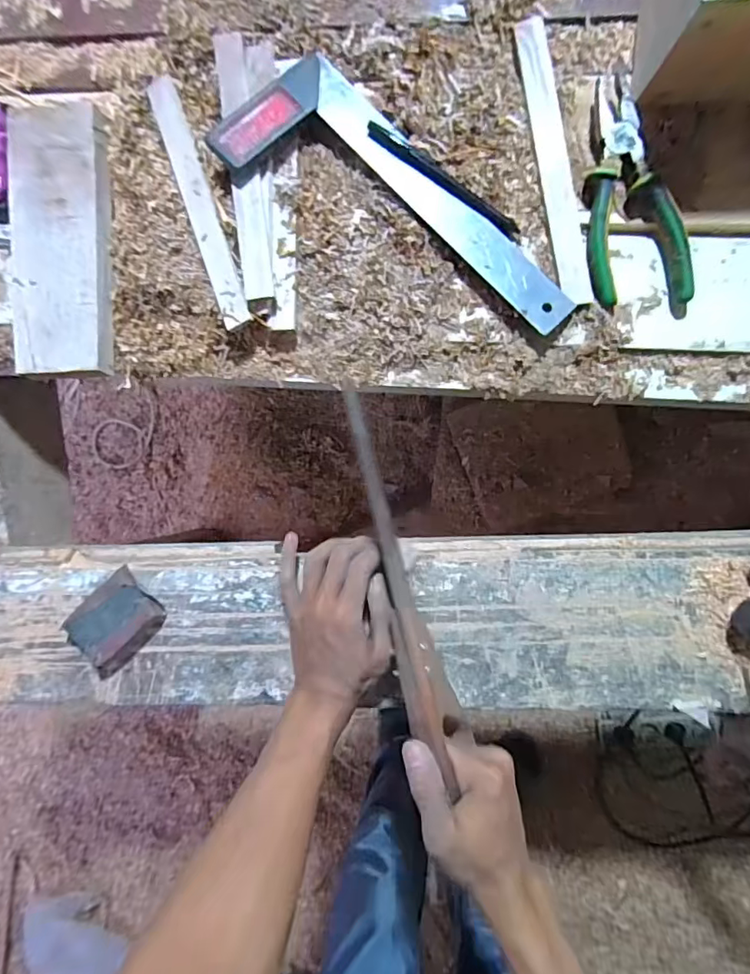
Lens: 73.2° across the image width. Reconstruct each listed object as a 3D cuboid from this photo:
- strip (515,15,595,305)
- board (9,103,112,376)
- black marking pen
[{"bbox_3d":[0.146,-0.261,0.409,0.025,0.004,0.222,-10,94,9],"label":"strip"},{"bbox_3d":[-0.272,-0.210,0.438,0.079,0.028,0.222,-2,92,6],"label":"board"},{"bbox_3d":[0.057,-0.253,0.416,0.146,0.016,0.012,36,95,4],"label":"black marking pen"}]

